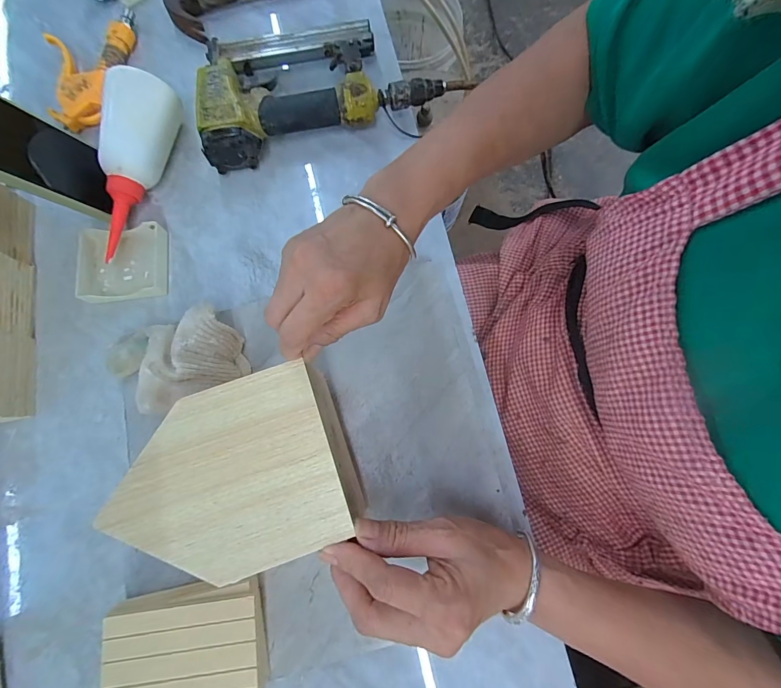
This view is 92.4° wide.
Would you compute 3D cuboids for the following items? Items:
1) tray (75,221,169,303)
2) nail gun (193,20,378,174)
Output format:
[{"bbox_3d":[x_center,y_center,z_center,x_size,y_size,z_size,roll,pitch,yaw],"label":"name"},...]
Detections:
[{"bbox_3d":[-0.262,-0.078,0.362,0.084,0.015,0.071,-7,77,-1],"label":"tray"},{"bbox_3d":[-0.101,-0.262,0.386,0.171,0.049,0.149,-6,77,-1],"label":"nail gun"}]

